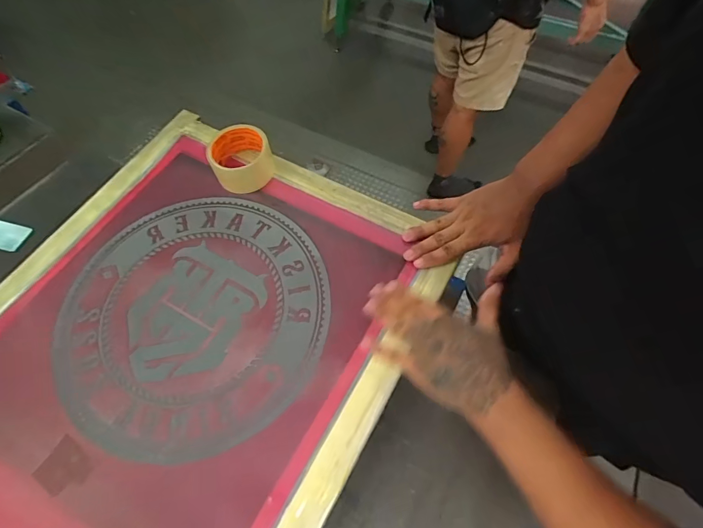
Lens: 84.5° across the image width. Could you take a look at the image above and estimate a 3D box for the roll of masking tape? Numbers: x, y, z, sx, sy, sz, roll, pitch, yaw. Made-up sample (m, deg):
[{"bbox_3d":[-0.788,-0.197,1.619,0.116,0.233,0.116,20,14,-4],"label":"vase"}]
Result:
[{"bbox_3d":[-0.165,-0.158,0.584,0.087,0.048,0.091,0,58,0],"label":"roll of masking tape"}]

